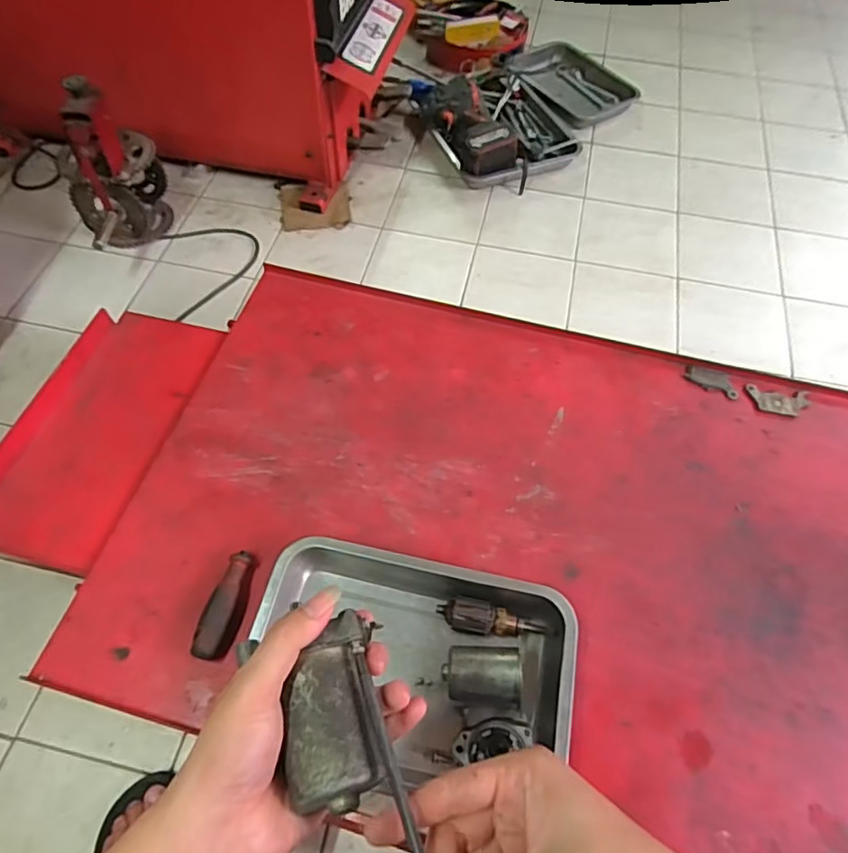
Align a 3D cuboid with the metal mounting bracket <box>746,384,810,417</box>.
[{"bbox_3d":[0.475,-0.034,0.802,0.076,0.007,0.041,10,60,8],"label":"metal mounting bracket"}]

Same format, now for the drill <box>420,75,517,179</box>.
[{"bbox_3d":[0.100,-0.651,1.317,0.130,0.100,0.257,-20,61,-13],"label":"drill"}]

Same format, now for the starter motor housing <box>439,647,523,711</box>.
[{"bbox_3d":[0.057,0.246,0.586,0.077,0.058,0.054,7,59,2],"label":"starter motor housing"}]

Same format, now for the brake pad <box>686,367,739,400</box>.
[{"bbox_3d":[0.390,-0.062,0.811,0.070,0.004,0.041,16,61,11],"label":"brake pad"}]

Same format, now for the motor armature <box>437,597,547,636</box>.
[{"bbox_3d":[0.070,0.204,0.628,0.111,0.030,0.033,9,59,4],"label":"motor armature"}]

